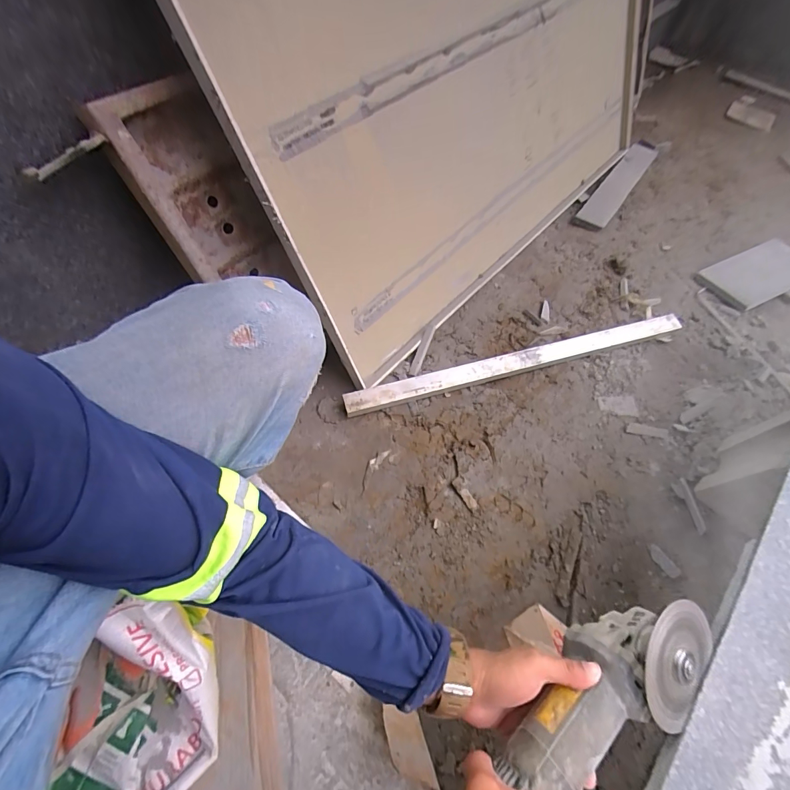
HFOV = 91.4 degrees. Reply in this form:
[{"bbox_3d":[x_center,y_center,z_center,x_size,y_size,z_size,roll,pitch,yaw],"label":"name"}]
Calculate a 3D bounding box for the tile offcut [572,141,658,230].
[{"bbox_3d":[0.662,-0.625,1.132,0.080,0.027,0.481,33,65,17],"label":"tile offcut"}]

